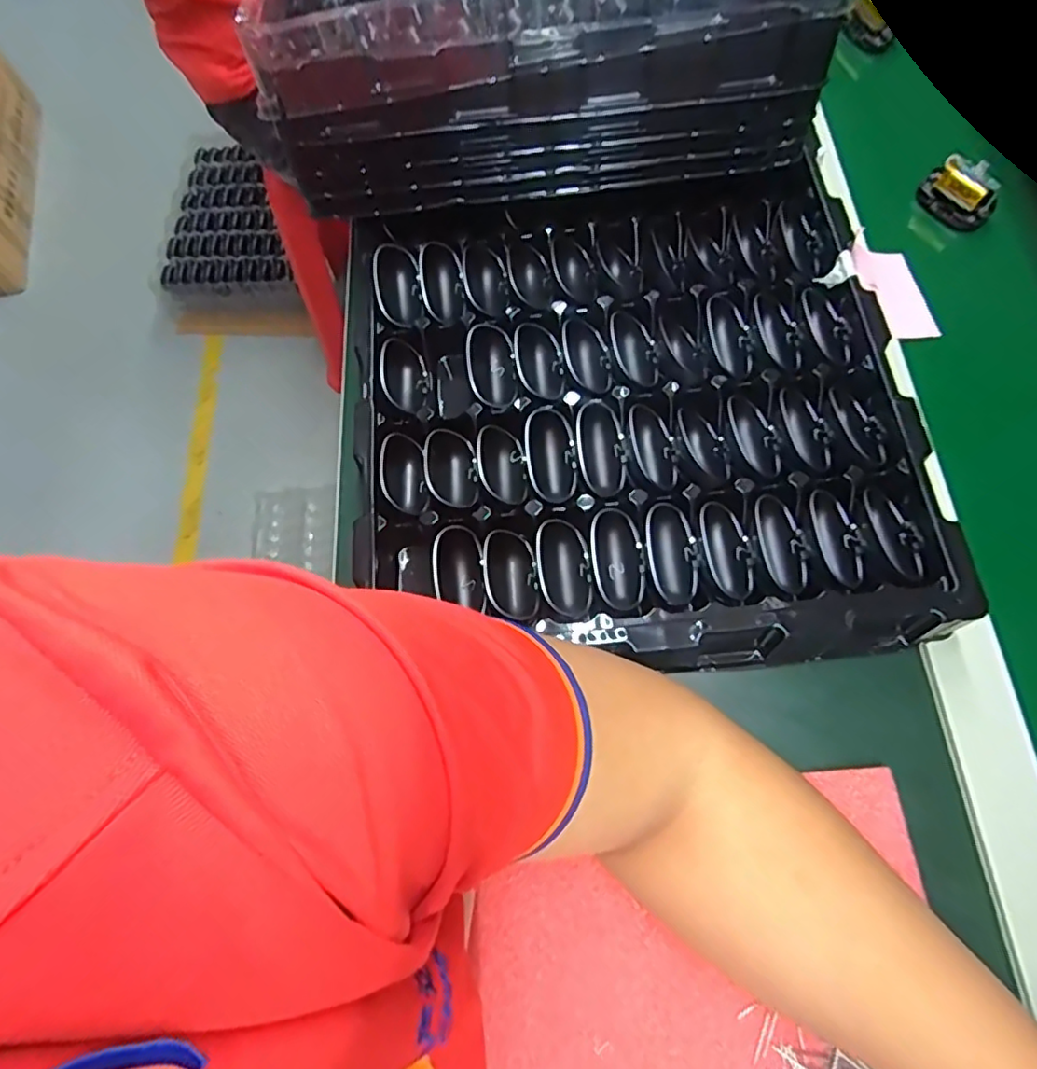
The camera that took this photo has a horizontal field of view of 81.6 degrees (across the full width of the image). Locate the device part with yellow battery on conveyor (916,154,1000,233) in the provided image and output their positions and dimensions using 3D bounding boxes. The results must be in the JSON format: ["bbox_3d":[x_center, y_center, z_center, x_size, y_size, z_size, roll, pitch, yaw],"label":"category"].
[{"bbox_3d":[0.328,-0.253,0.445,0.053,0.032,0.023,42,77,16],"label":"device part with yellow battery on conveyor"}]

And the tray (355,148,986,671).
[{"bbox_3d":[0.060,-0.080,0.383,0.345,0.048,0.323,-4,70,2],"label":"tray"}]

